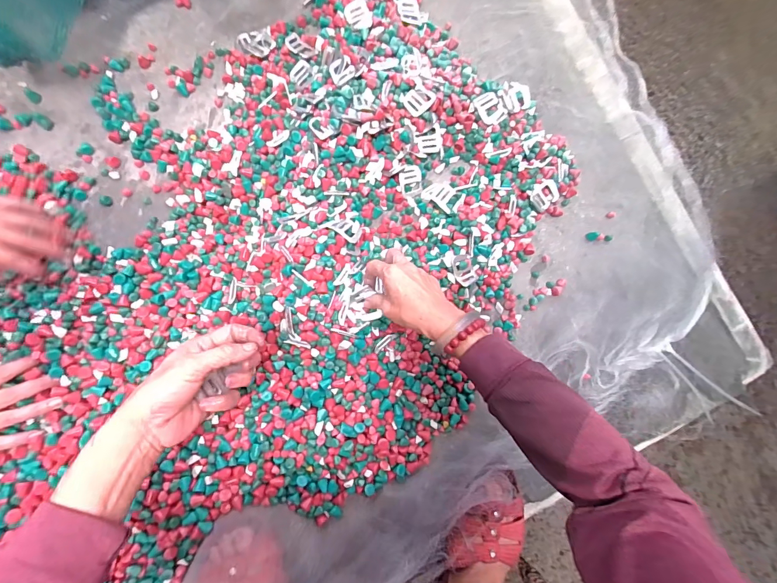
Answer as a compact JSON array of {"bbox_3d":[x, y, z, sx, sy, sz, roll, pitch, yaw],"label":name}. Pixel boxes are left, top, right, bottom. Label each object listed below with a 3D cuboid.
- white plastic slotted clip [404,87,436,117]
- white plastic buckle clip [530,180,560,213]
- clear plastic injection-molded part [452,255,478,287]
[{"bbox_3d":[0.043,-0.273,0.522,0.045,0.006,0.035,-44,92,-3],"label":"white plastic slotted clip"},{"bbox_3d":[0.233,-0.144,0.551,0.044,0.010,0.038,-41,89,-10],"label":"white plastic buckle clip"},{"bbox_3d":[0.107,-0.029,0.513,0.032,0.008,0.047,-28,105,-20],"label":"clear plastic injection-molded part"}]

